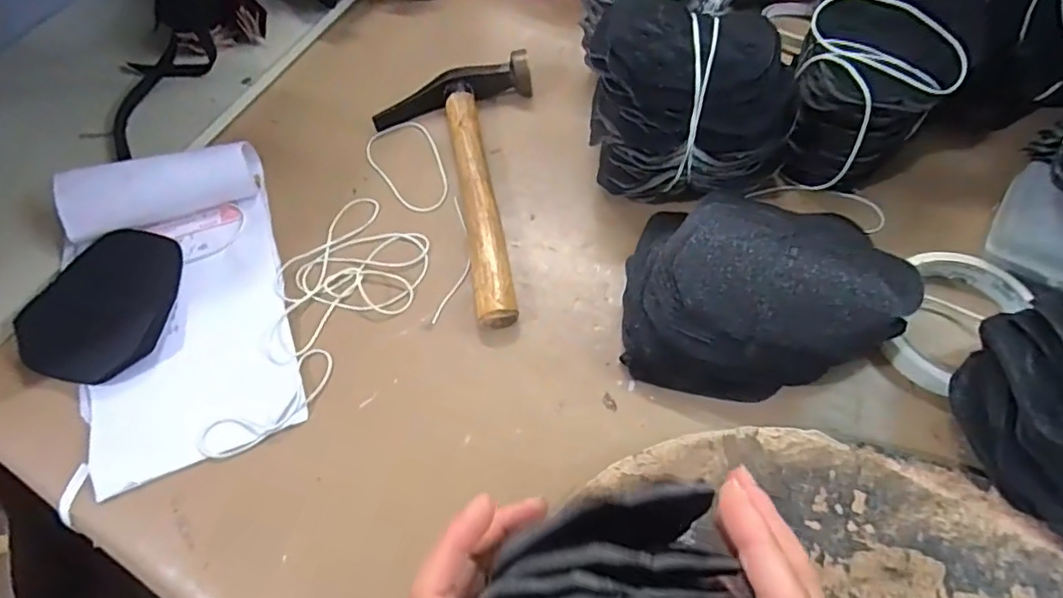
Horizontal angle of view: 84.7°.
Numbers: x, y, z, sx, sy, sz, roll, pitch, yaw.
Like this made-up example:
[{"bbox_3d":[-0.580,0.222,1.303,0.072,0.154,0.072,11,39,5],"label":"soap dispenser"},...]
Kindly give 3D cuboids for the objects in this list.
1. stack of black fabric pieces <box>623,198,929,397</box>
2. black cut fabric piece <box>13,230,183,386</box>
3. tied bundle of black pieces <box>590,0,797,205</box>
[{"bbox_3d":[0.134,-0.011,0.341,0.154,0.062,0.112,0,59,5],"label":"stack of black fabric pieces"},{"bbox_3d":[-0.294,0.003,0.405,0.094,0.018,0.113,8,60,10],"label":"black cut fabric piece"},{"bbox_3d":[0.104,-0.116,0.382,0.120,0.127,0.079,17,62,15],"label":"tied bundle of black pieces"}]

